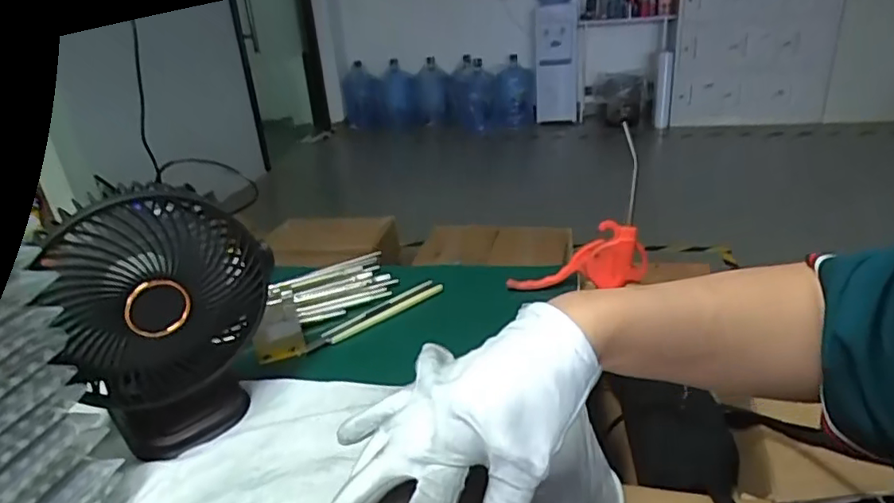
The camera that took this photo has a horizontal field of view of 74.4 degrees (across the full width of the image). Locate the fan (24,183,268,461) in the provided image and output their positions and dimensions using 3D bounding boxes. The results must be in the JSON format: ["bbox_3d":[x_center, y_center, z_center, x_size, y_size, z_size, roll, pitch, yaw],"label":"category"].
[{"bbox_3d":[-0.204,0.048,0.426,0.099,0.174,0.136,17,33,37],"label":"fan"}]

